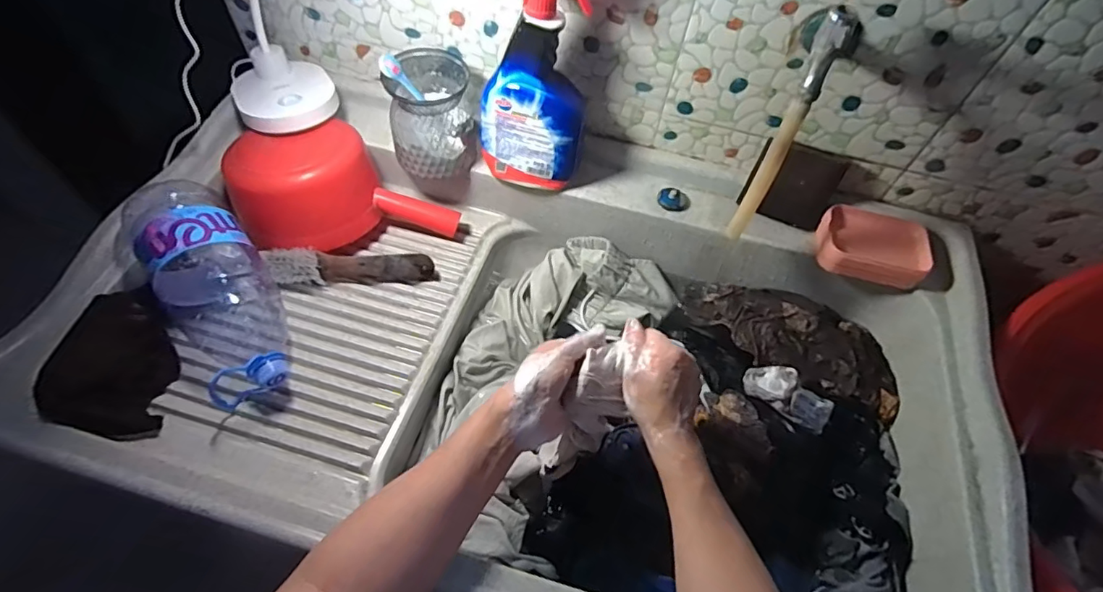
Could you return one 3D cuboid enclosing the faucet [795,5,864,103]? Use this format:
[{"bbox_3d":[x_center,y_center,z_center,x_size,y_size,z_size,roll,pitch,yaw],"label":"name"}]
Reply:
[{"bbox_3d":[0.267,-0.246,0.518,0.056,0.071,0.100,27,59,13],"label":"faucet"}]

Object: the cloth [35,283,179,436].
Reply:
[{"bbox_3d":[-0.443,0.065,0.544,0.106,0.018,0.155,7,57,-22],"label":"cloth"}]

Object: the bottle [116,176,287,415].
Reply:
[{"bbox_3d":[-0.361,-0.015,0.573,0.102,0.082,0.264,-30,79,-22],"label":"bottle"}]

